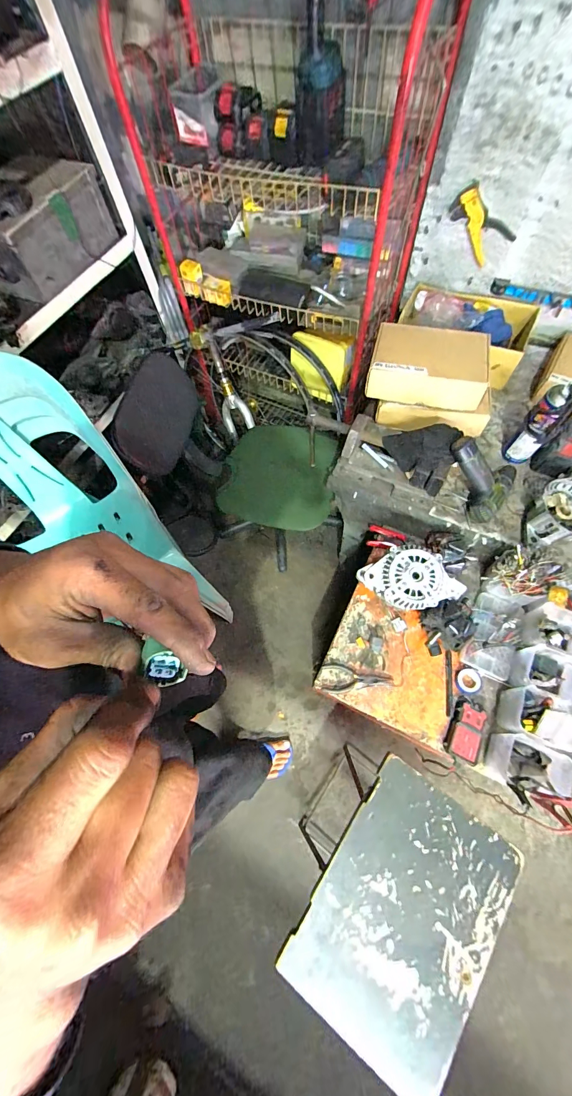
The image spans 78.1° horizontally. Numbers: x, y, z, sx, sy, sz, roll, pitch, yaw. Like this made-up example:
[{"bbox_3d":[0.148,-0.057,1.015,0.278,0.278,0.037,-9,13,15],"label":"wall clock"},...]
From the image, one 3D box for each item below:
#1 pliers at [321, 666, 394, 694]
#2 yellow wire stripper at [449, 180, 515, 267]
[{"bbox_3d":[0.156,0.292,0.772,0.151,0.010,0.056,4,67,5],"label":"pliers"},{"bbox_3d":[0.480,-0.800,0.874,0.163,0.088,0.023,32,67,-25],"label":"yellow wire stripper"}]

